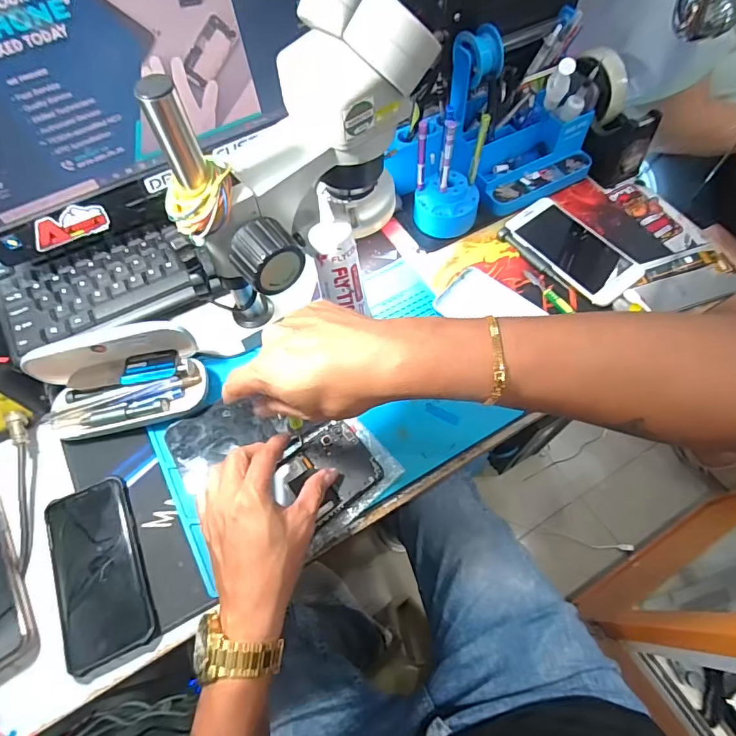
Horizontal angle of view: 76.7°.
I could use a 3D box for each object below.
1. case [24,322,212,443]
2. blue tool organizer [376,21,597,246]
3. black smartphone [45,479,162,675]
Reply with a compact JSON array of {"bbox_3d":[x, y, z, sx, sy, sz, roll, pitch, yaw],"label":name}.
[{"bbox_3d":[-0.245,0.009,0.458,0.158,0.064,0.090,-15,64,-6],"label":"case"},{"bbox_3d":[0.148,-0.275,0.547,0.235,0.159,0.146,-32,67,-14],"label":"blue tool organizer"},{"bbox_3d":[-0.237,0.174,0.409,0.072,0.006,0.151,-24,65,-10],"label":"black smartphone"}]

